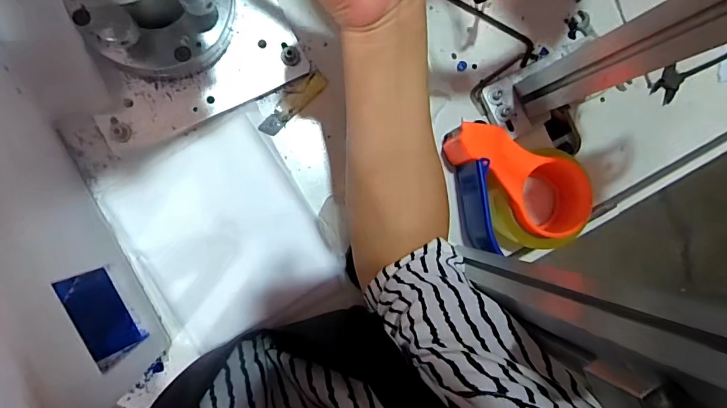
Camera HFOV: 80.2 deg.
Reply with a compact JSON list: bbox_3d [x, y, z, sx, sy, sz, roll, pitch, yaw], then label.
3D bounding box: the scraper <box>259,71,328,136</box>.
[{"bbox_3d":[-0.074,-0.105,0.445,0.083,0.010,0.023,-45,97,-7],"label":"scraper"}]

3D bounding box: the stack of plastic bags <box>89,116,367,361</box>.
[{"bbox_3d":[-0.134,0.038,0.426,0.173,0.026,0.215,-29,95,-8],"label":"stack of plastic bags"}]

